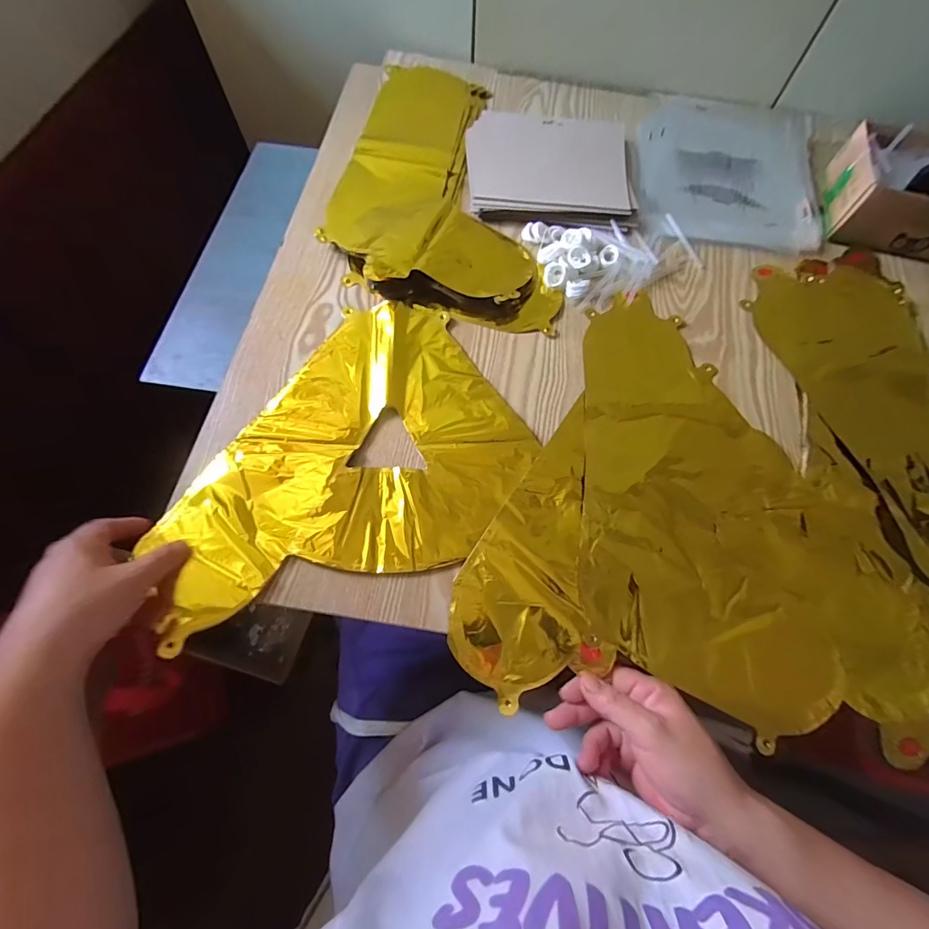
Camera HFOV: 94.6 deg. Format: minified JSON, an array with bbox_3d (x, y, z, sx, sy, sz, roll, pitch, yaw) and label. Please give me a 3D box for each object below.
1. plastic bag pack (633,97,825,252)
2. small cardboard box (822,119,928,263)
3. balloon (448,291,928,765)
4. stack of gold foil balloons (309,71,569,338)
[{"bbox_3d":[0.361,-0.409,0.574,0.257,0.028,0.290,8,68,1],"label":"plastic bag pack"},{"bbox_3d":[0.552,-0.332,0.513,0.187,0.080,0.134,11,68,2],"label":"small cardboard box"},{"bbox_3d":[0.231,0.045,0.396,0.377,0.021,0.402,21,69,6],"label":"balloon"},{"bbox_3d":[-0.053,-0.347,0.530,0.233,0.033,0.440,-10,69,-7],"label":"stack of gold foil balloons"}]

